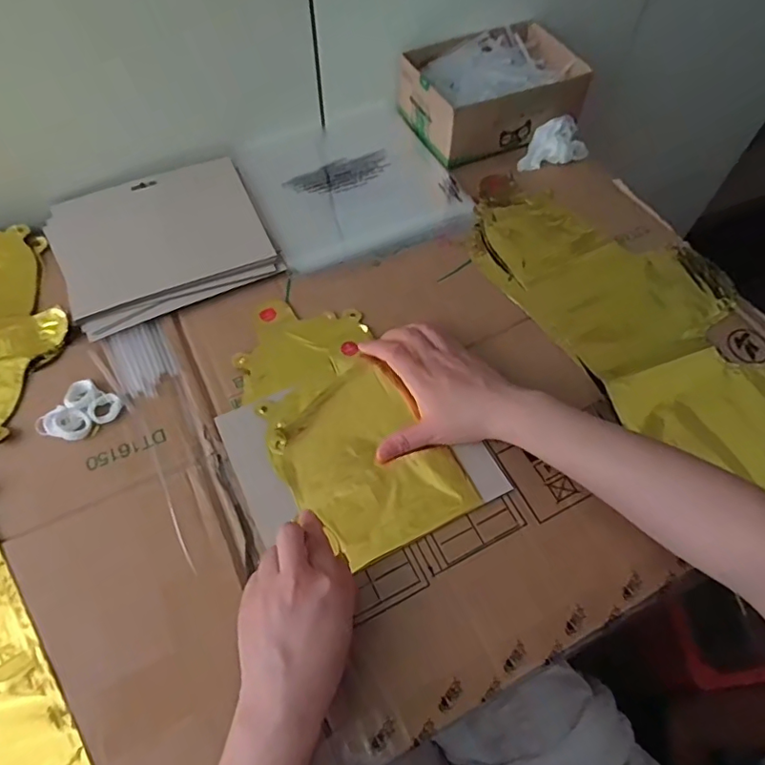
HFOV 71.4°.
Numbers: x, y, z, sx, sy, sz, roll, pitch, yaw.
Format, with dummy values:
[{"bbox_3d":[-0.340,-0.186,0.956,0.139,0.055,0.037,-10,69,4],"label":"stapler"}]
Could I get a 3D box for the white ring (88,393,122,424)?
[{"bbox_3d":[-0.232,0.022,0.446,0.025,0.008,0.021,-29,66,-16],"label":"white ring"}]

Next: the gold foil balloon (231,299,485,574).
[{"bbox_3d":[-0.039,0.024,0.453,0.126,0.018,0.251,-29,67,-16],"label":"gold foil balloon"}]

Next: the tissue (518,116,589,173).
[{"bbox_3d":[0.197,-0.277,0.614,0.084,0.030,0.049,-19,63,-11],"label":"tissue"}]

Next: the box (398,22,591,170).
[{"bbox_3d":[0.127,-0.341,0.623,0.187,0.069,0.133,-20,64,-12],"label":"box"}]

